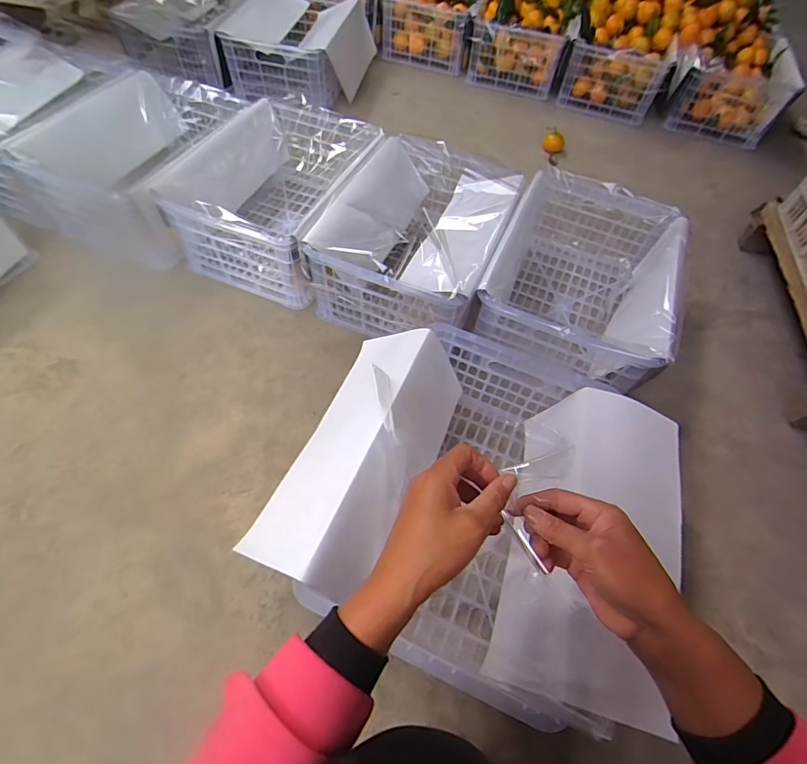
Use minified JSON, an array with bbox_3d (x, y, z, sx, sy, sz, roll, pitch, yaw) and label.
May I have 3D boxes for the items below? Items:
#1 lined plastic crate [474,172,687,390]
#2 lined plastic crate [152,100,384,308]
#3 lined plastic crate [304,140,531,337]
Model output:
[{"bbox_3d":[0.333,-0.190,0.824,0.303,0.178,0.417,23,59,10],"label":"lined plastic crate"},{"bbox_3d":[-0.264,-0.407,0.936,0.321,0.178,0.437,20,59,8],"label":"lined plastic crate"},{"bbox_3d":[0.030,-0.294,0.867,0.316,0.200,0.423,21,59,9],"label":"lined plastic crate"}]

